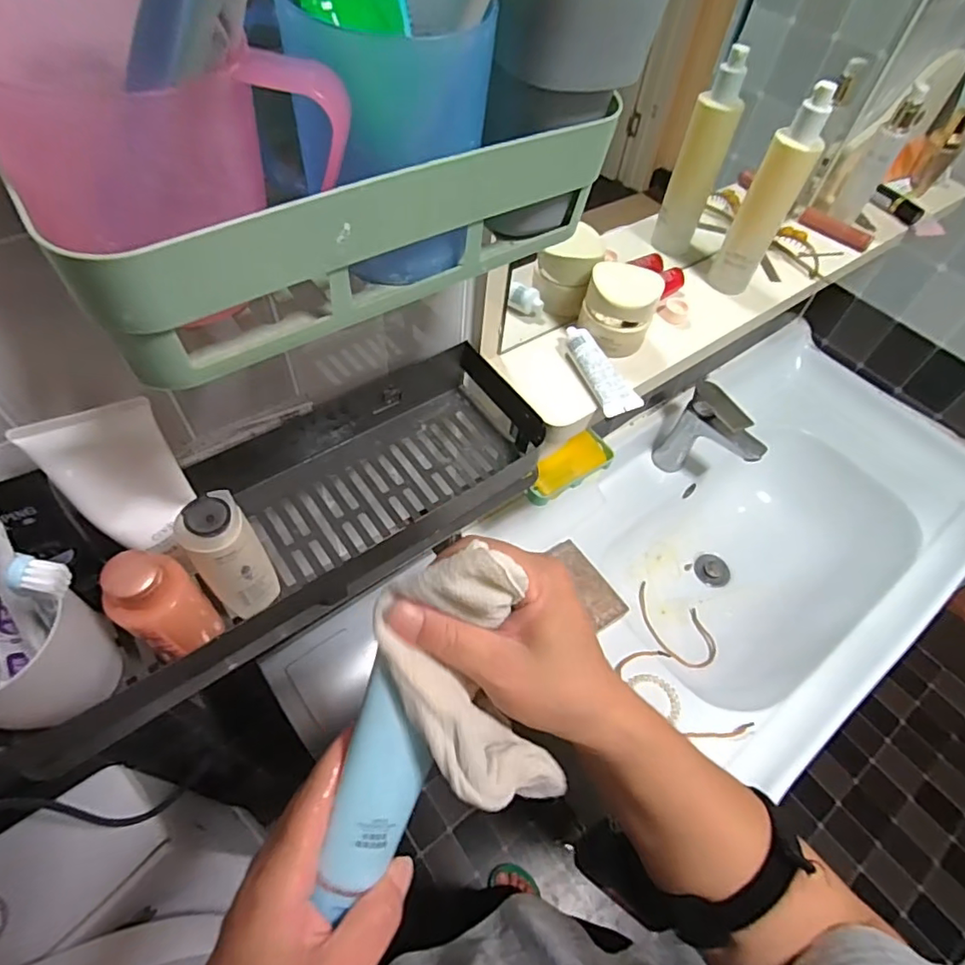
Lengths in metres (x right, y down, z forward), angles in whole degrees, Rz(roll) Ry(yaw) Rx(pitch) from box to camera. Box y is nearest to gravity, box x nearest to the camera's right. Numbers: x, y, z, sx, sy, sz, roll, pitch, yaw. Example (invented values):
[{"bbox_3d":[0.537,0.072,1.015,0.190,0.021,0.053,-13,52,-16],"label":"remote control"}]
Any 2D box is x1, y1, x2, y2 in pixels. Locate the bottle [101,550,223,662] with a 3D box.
[{"bbox_3d":[-0.183,0.075,0.324,0.032,0.095,0.039,35,59,18],"label":"bottle"}]

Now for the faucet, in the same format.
[{"bbox_3d":[0.351,-0.062,0.860,0.059,0.161,0.144,-33,63,-25],"label":"faucet"}]

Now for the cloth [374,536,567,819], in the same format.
[{"bbox_3d":[-0.006,0.096,0.258,0.065,0.036,0.134,-14,100,-15],"label":"cloth"}]

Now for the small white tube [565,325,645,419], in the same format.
[{"bbox_3d":[0.101,-0.100,0.483,0.033,0.019,0.092,-20,59,-18],"label":"small white tube"}]

